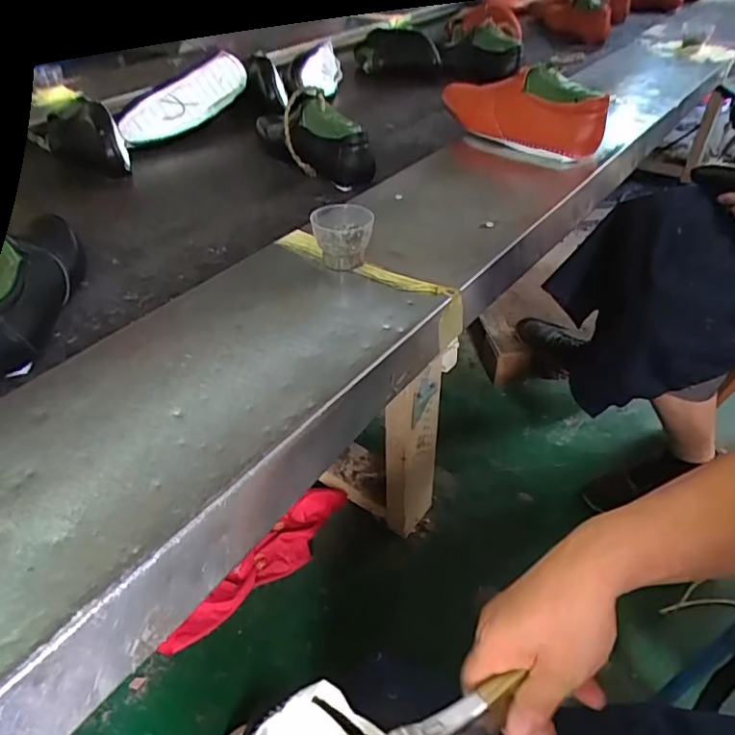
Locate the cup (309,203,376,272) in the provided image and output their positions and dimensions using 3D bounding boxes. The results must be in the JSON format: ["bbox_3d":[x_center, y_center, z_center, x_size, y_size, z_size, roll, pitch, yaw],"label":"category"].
[{"bbox_3d":[-0.024,-0.132,0.582,0.065,0.051,0.062,-3,43,-4],"label":"cup"}]

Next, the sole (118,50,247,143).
[{"bbox_3d":[-0.322,-0.478,0.997,0.251,0.070,0.050,-39,54,-13],"label":"sole"}]

